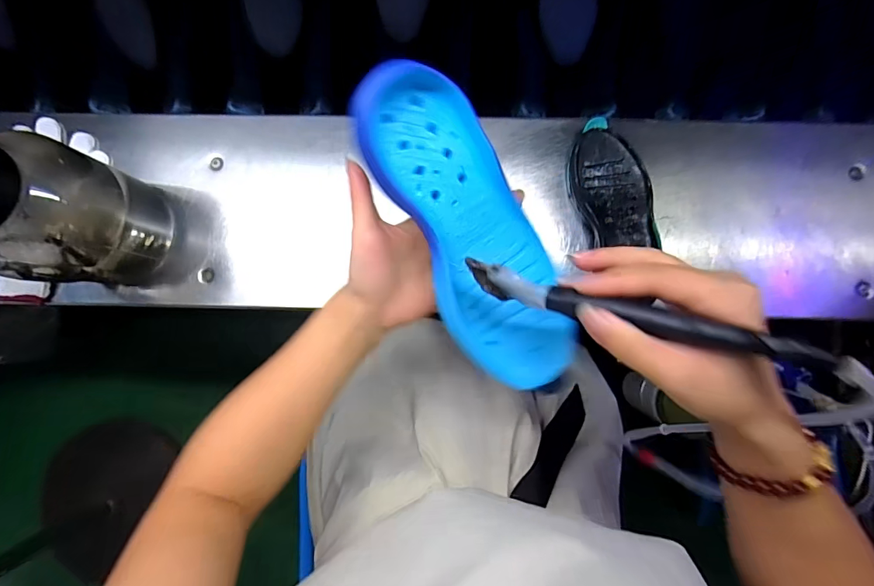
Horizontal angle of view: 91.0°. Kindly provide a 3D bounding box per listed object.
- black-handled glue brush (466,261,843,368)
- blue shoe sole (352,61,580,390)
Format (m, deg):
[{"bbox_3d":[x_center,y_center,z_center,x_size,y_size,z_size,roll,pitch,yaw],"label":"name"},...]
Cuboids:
[{"bbox_3d":[0.093,0.009,0.223,0.170,0.017,0.015,15,80,30],"label":"black-handled glue brush"},{"bbox_3d":[0.026,-0.037,0.293,0.082,0.020,0.229,-30,106,-5],"label":"blue shoe sole"}]

